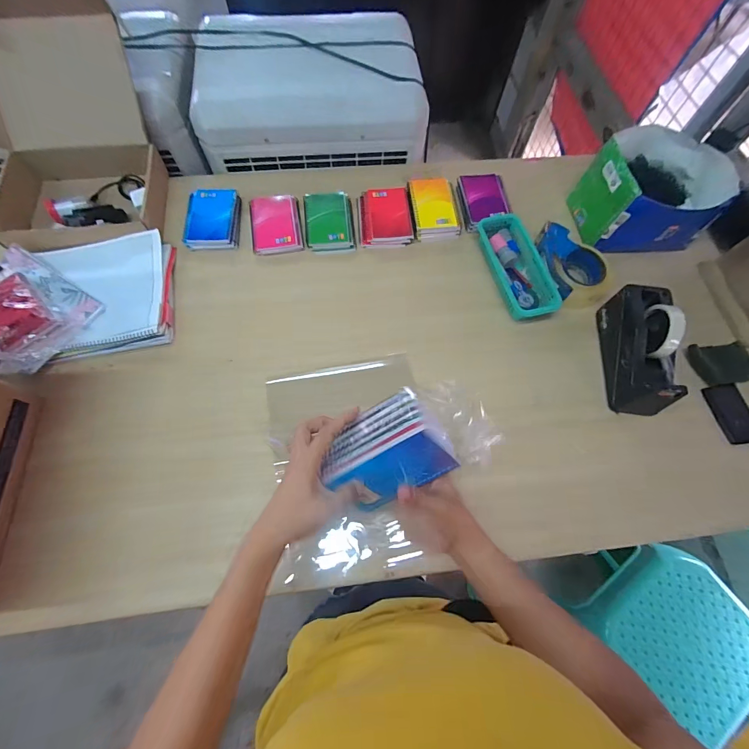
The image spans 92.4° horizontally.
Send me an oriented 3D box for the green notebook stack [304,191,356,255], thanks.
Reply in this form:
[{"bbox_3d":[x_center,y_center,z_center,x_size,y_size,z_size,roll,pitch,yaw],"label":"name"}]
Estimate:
[{"bbox_3d":[-0.093,-0.317,0.742,0.097,0.023,0.147,-6,68,-4],"label":"green notebook stack"}]

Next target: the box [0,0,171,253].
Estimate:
[{"bbox_3d":[-0.592,-0.451,0.655,0.319,0.249,0.378,-7,68,-5],"label":"box"}]

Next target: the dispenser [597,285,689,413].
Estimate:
[{"bbox_3d":[0.449,-0.041,0.604,0.072,0.116,0.209,7,68,1],"label":"dispenser"}]

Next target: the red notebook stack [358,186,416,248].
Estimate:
[{"bbox_3d":[0.020,-0.329,0.746,0.105,0.035,0.127,-6,68,-4],"label":"red notebook stack"}]

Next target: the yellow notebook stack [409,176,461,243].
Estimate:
[{"bbox_3d":[0.124,-0.352,0.755,0.098,0.032,0.145,-7,68,-4],"label":"yellow notebook stack"}]

